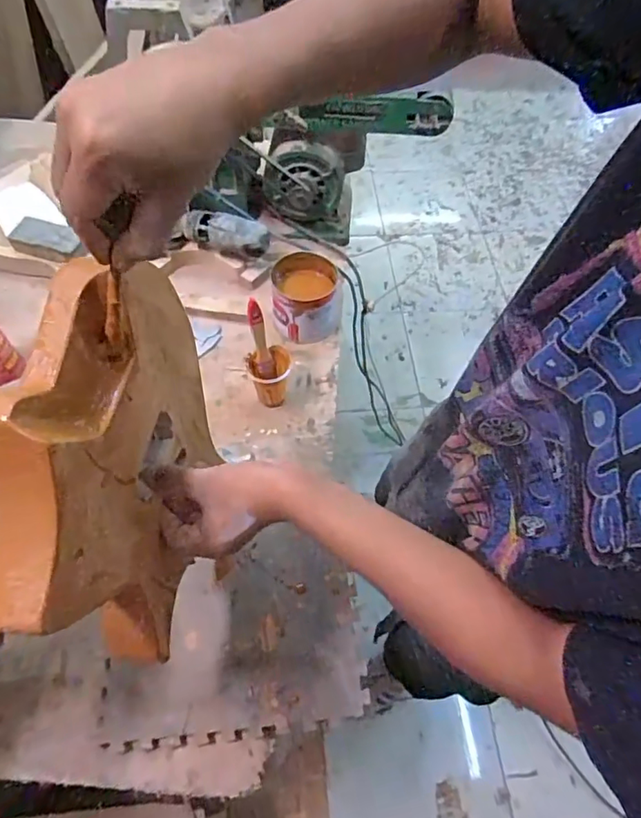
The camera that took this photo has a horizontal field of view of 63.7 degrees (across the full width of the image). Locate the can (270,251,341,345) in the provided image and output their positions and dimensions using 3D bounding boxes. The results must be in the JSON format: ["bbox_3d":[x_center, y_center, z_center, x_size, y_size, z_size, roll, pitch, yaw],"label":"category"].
[{"bbox_3d":[-0.024,-0.184,0.864,0.112,0.100,0.116,1,59,-2],"label":"can"}]

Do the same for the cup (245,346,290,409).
[{"bbox_3d":[-0.077,-0.043,0.782,0.061,0.092,0.060,1,59,-2],"label":"cup"}]

